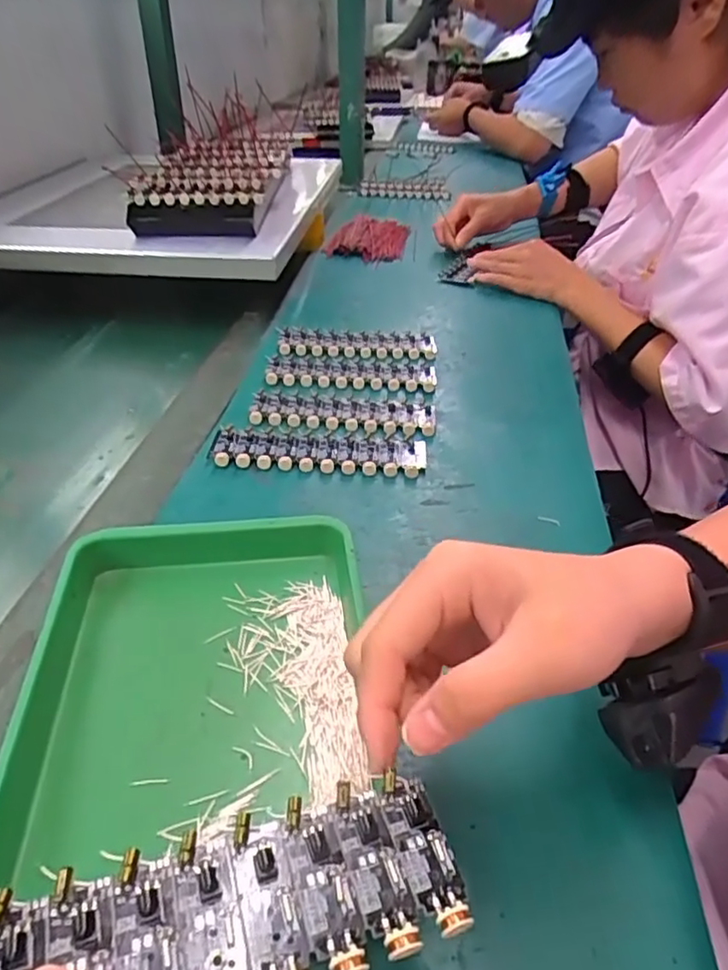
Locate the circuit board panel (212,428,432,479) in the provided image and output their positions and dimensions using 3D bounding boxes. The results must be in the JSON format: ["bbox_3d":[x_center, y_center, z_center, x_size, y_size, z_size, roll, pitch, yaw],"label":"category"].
[{"bbox_3d":[-0.034,-0.027,0.477,0.160,0.008,0.044,1,37,1],"label":"circuit board panel"}]

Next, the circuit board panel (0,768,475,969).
[{"bbox_3d":[-0.041,0.115,0.164,0.137,0.008,0.044,-6,37,-19],"label":"circuit board panel"}]

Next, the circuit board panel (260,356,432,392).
[{"bbox_3d":[-0.012,-0.104,0.574,0.154,0.006,0.049,1,37,1],"label":"circuit board panel"}]

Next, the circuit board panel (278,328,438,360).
[{"bbox_3d":[-0.006,-0.140,0.622,0.154,0.010,0.049,1,37,0],"label":"circuit board panel"}]

